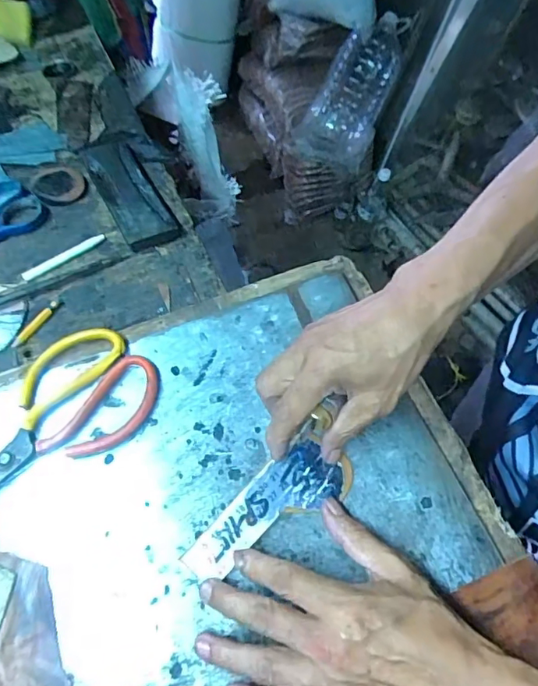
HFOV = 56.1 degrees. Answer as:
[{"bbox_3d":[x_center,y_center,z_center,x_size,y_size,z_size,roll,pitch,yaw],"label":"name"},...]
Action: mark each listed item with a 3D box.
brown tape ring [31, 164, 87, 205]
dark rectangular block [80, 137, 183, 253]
[{"bbox_3d":[-0.227,-0.172,0.545,0.054,0.008,0.061,-26,65,-18],"label":"brown tape ring"},{"bbox_3d":[-0.154,-0.170,0.540,0.055,0.016,0.182,-26,62,-15],"label":"dark rectangular block"}]

